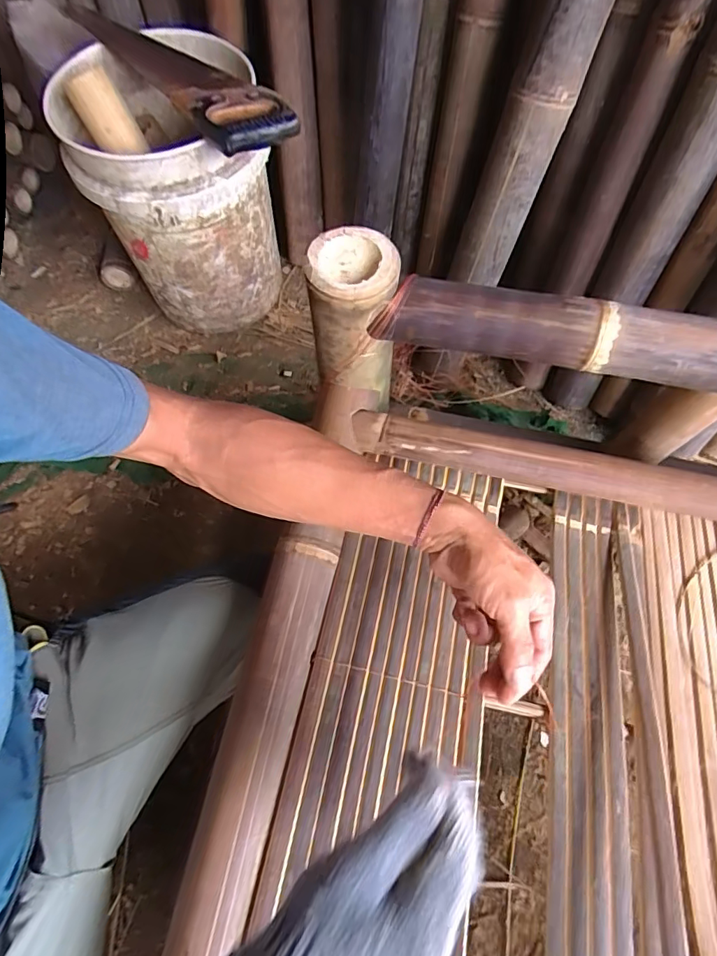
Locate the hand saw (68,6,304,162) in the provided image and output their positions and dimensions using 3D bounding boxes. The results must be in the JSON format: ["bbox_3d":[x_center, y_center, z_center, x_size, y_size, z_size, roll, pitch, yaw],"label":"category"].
[{"bbox_3d":[-0.267,-0.594,0.714,0.114,0.031,0.483,-38,71,-14],"label":"hand saw"}]

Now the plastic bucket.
[{"bbox_3d":[-0.287,-0.461,0.856,0.273,0.374,0.273,-20,68,-7],"label":"plastic bucket"}]

